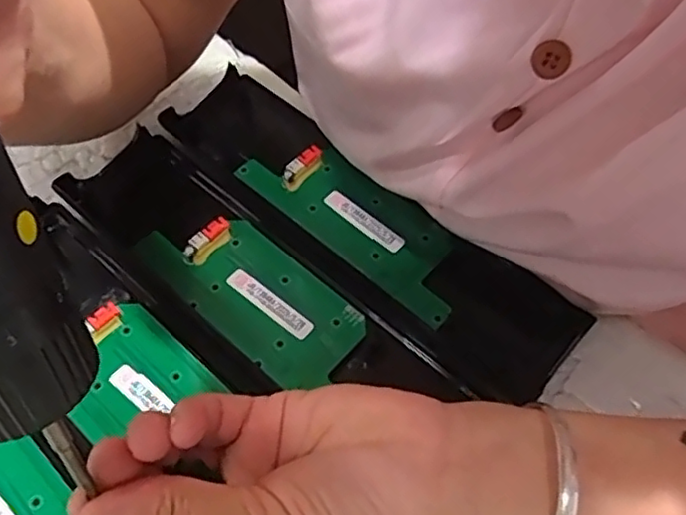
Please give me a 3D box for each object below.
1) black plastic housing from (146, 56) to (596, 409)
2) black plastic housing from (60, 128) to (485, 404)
[{"bbox_3d":[0.009,-0.020,0.339,0.245,0.022,0.069,39,63,20],"label":"black plastic housing"},{"bbox_3d":[-0.051,0.013,0.309,0.210,0.019,0.066,36,63,18],"label":"black plastic housing"}]

